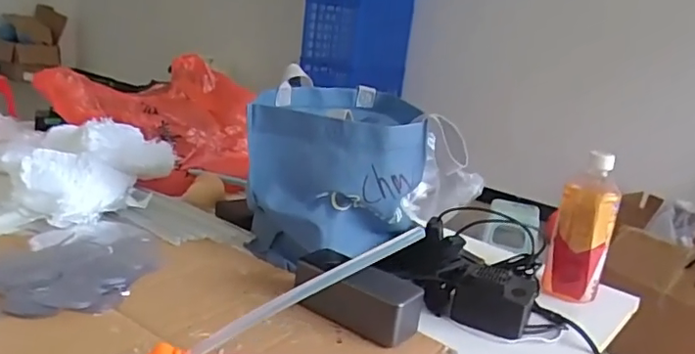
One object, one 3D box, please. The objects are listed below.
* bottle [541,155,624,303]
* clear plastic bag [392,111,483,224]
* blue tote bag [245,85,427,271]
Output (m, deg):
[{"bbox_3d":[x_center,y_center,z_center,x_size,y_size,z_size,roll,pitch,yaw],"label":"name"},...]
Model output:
[{"bbox_3d":[0.288,0.062,0.698,0.069,0.177,0.060,11,13,15],"label":"bottle"},{"bbox_3d":[0.159,-0.018,0.896,0.167,0.189,0.042,-3,16,-41],"label":"clear plastic bag"},{"bbox_3d":[-0.017,0.005,0.707,0.196,0.207,0.192,8,12,0],"label":"blue tote bag"}]

